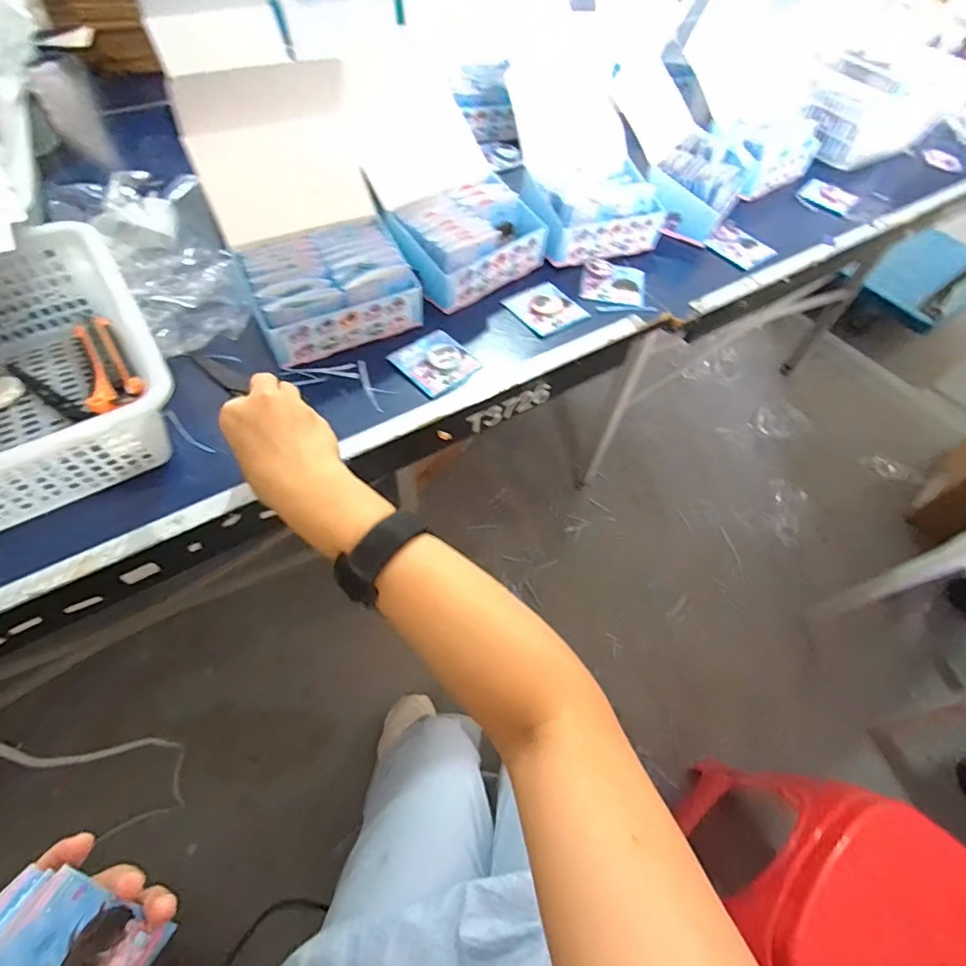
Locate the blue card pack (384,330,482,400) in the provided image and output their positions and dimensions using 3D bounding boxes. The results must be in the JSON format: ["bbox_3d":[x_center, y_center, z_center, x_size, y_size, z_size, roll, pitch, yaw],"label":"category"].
[{"bbox_3d":[-0.045,-0.120,0.493,0.067,0.009,0.070,-38,67,-25],"label":"blue card pack"}]

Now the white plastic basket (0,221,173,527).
[{"bbox_3d":[-0.363,-0.084,0.400,0.195,0.090,0.254,-30,64,-22],"label":"white plastic basket"}]

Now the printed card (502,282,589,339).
[{"bbox_3d":[0.069,-0.189,0.553,0.069,0.005,0.073,-29,64,-21],"label":"printed card"}]

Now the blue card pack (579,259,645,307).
[{"bbox_3d":[0.149,-0.229,0.581,0.072,0.006,0.069,11,56,3],"label":"blue card pack"}]

